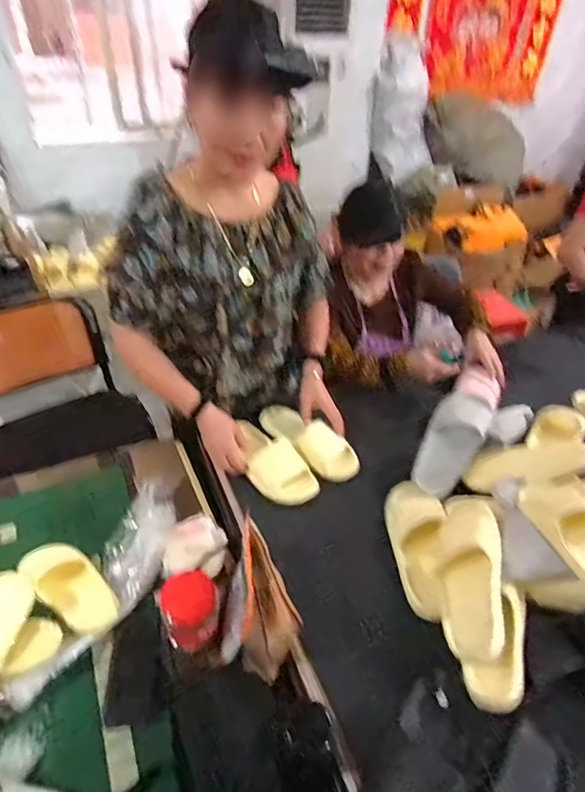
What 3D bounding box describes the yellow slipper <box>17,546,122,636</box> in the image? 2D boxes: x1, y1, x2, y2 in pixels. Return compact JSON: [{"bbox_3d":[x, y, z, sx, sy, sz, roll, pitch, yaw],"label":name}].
[{"bbox_3d":[-0.414,0.354,0.864,0.222,0.056,0.097,29,46,29],"label":"yellow slipper"}]

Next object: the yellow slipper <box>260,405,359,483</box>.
[{"bbox_3d":[0.026,0.097,1.066,0.271,0.065,0.102,28,45,28],"label":"yellow slipper"}]

